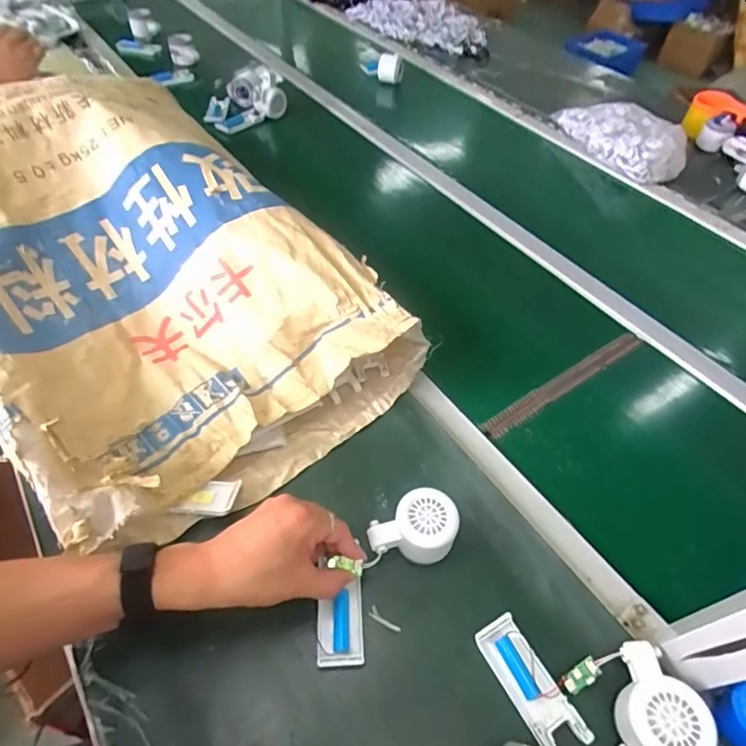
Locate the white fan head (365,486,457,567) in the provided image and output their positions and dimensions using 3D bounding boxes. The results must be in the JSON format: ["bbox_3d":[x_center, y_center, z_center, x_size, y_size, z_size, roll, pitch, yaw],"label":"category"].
[{"bbox_3d":[0.036,0.149,0.465,0.079,0.051,0.055,-9,51,-12],"label":"white fan head"}]

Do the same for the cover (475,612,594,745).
[{"bbox_3d":[0.129,0.252,0.403,0.040,0.019,0.101,-22,55,-21],"label":"cover"}]

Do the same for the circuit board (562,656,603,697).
[{"bbox_3d":[0.171,0.248,0.404,0.031,0.005,0.017,-28,74,-11],"label":"circuit board"}]

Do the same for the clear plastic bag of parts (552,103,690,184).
[{"bbox_3d":[0.503,-0.491,1.020,0.144,0.077,0.307,-17,54,-17],"label":"clear plastic bag of parts"}]

